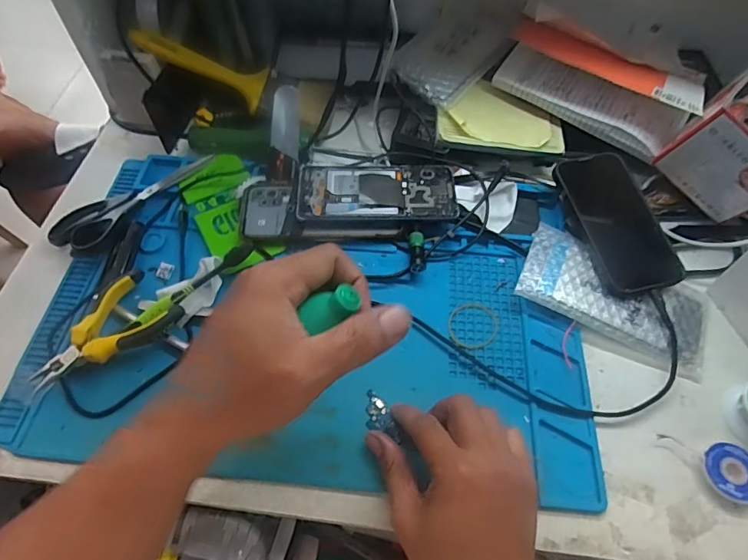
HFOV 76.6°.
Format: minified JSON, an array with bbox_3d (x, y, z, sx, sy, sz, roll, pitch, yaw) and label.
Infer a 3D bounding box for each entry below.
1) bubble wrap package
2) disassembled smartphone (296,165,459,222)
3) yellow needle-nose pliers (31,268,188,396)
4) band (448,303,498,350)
[{"bbox_3d":[0.223,0.012,0.438,0.171,0.020,0.089,23,60,12],"label":"bubble wrap package"},{"bbox_3d":[0.003,-0.091,0.476,0.157,0.014,0.075,-2,58,-3],"label":"disassembled smartphone"},{"bbox_3d":[-0.228,0.048,0.397,0.070,0.023,0.117,38,64,20],"label":"yellow needle-nose pliers"},{"bbox_3d":[0.089,0.042,0.427,0.044,0.004,0.047,1,58,-1],"label":"band"}]

